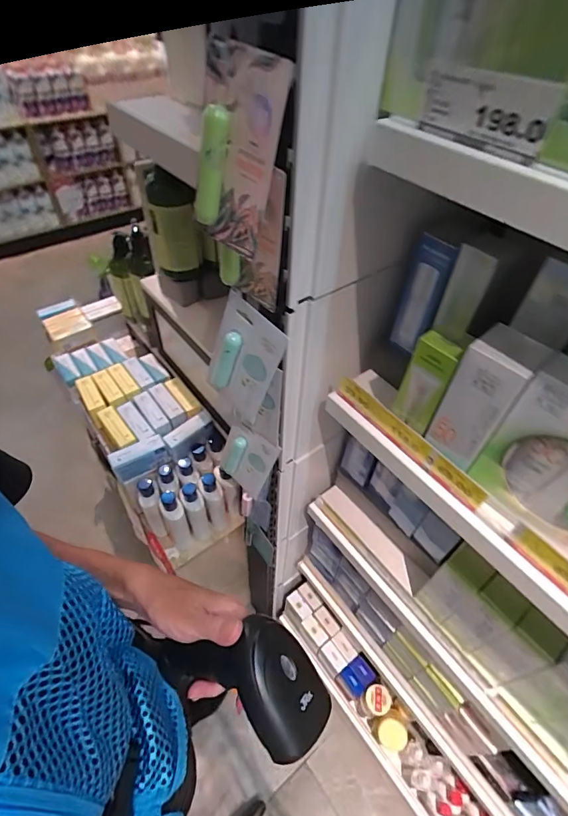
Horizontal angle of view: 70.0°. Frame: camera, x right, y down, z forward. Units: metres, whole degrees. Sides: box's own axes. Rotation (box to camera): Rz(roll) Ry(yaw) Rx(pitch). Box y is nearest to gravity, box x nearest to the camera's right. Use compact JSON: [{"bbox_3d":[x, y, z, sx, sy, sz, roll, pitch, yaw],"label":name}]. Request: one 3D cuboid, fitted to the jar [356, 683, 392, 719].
[{"bbox_3d":[0.224,0.739,1.016,0.061,0.136,0.058,1,49,-1],"label":"jar"}]

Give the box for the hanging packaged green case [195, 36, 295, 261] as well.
[{"bbox_3d":[-0.038,-0.179,0.293,0.069,0.125,0.024,31,41,11],"label":"hanging packaged green case"}]

